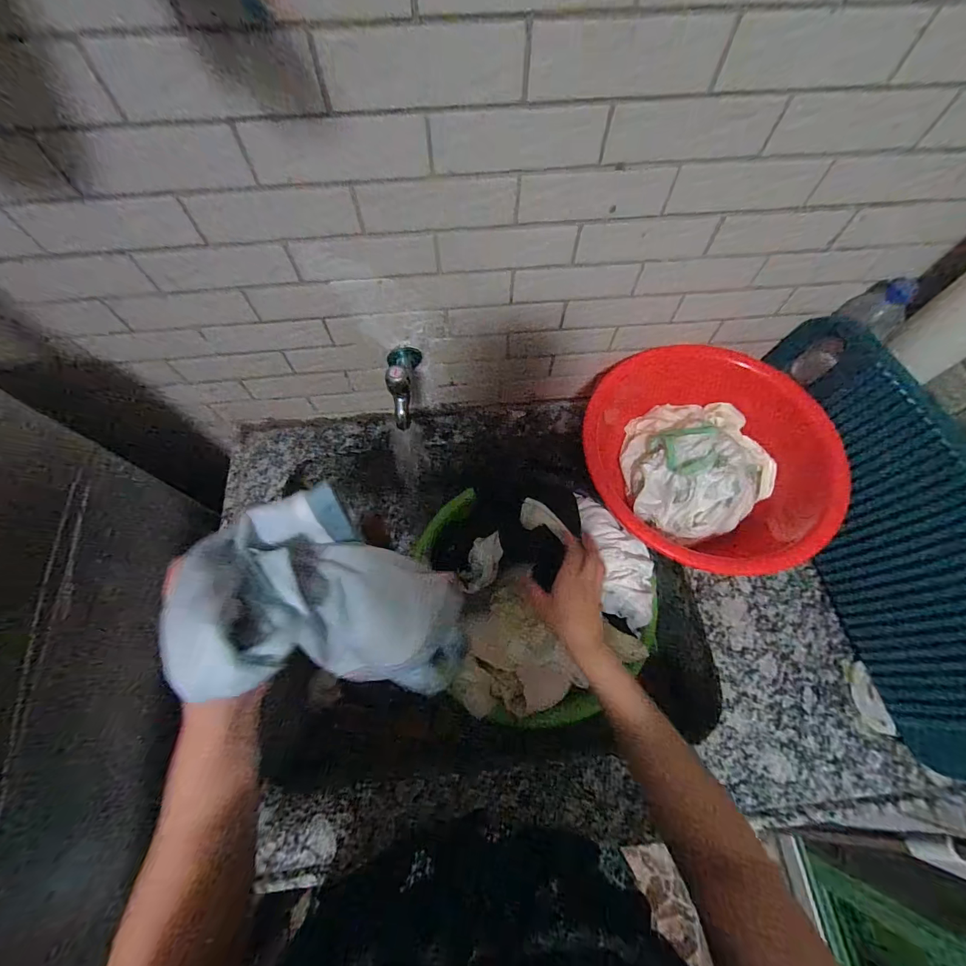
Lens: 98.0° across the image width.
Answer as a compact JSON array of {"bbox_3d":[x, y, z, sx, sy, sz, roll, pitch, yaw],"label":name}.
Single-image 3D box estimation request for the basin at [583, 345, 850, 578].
[{"bbox_3d":[0.293,-0.026,0.581,0.310,0.109,0.286,-1,67,2],"label":"basin"}]

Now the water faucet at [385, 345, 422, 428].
[{"bbox_3d":[-0.103,-0.134,0.544,0.042,0.066,0.107,-7,67,-1],"label":"water faucet"}]

